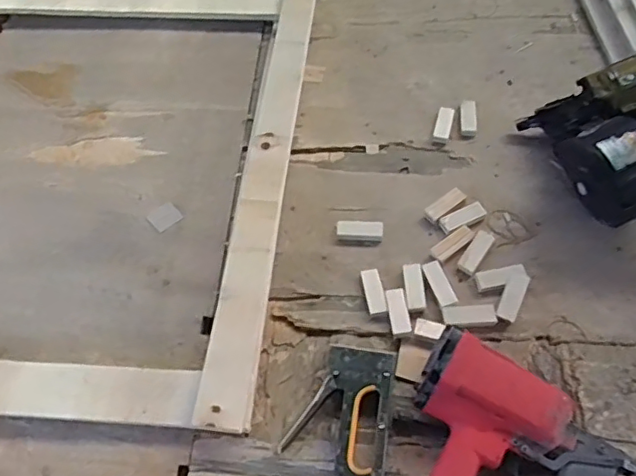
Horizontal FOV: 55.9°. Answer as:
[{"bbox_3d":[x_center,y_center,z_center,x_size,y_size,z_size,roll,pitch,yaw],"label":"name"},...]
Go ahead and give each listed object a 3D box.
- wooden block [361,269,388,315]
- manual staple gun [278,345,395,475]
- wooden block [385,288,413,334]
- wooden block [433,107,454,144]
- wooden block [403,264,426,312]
[{"bbox_3d":[0.074,0.070,0.782,0.025,0.013,0.061,-10,58,-6],"label":"wooden block"},{"bbox_3d":[0.023,0.211,0.684,0.116,0.034,0.182,8,58,6],"label":"manual staple gun"},{"bbox_3d":[0.102,0.092,0.762,0.026,0.011,0.062,-5,58,-2],"label":"wooden block"},{"bbox_3d":[0.195,-0.175,0.930,0.025,0.020,0.064,14,60,7],"label":"wooden block"},{"bbox_3d":[0.125,0.064,0.780,0.023,0.016,0.064,-4,74,-3],"label":"wooden block"}]

